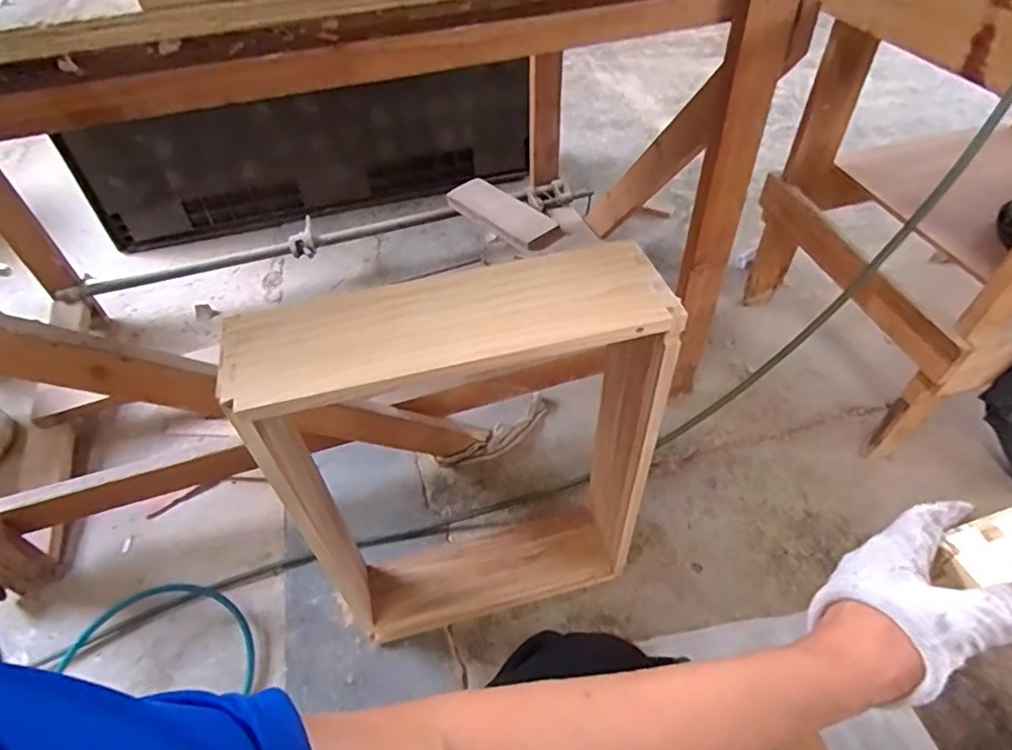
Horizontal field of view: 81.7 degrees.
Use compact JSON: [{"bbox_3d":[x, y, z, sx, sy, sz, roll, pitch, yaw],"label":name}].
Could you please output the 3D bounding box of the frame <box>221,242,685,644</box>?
[{"bbox_3d":[-0.035,0.129,0.724,0.404,0.553,0.133,-12,49,-8],"label":"frame"}]

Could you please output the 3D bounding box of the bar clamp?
[{"bbox_3d":[-0.370,-0.323,1.383,1.215,0.091,0.106,-13,49,-9],"label":"bar clamp"}]

